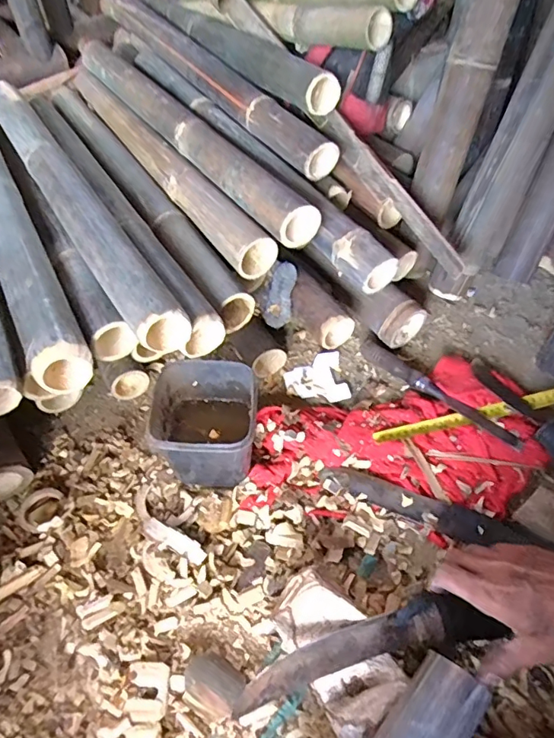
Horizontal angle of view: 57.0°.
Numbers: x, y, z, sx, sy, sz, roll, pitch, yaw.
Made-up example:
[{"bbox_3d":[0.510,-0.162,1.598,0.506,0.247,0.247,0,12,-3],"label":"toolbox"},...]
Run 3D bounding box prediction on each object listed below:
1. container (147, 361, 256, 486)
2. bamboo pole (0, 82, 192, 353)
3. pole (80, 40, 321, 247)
[{"bbox_3d":[-0.082,0.071,0.604,0.107,0.112,0.115,-1,52,2],"label":"container"},{"bbox_3d":[-0.277,-0.238,0.687,0.066,0.055,0.615,-28,56,-19],"label":"bamboo pole"},{"bbox_3d":[-0.159,-0.377,0.786,0.056,0.051,0.655,-30,56,-20],"label":"pole"}]

